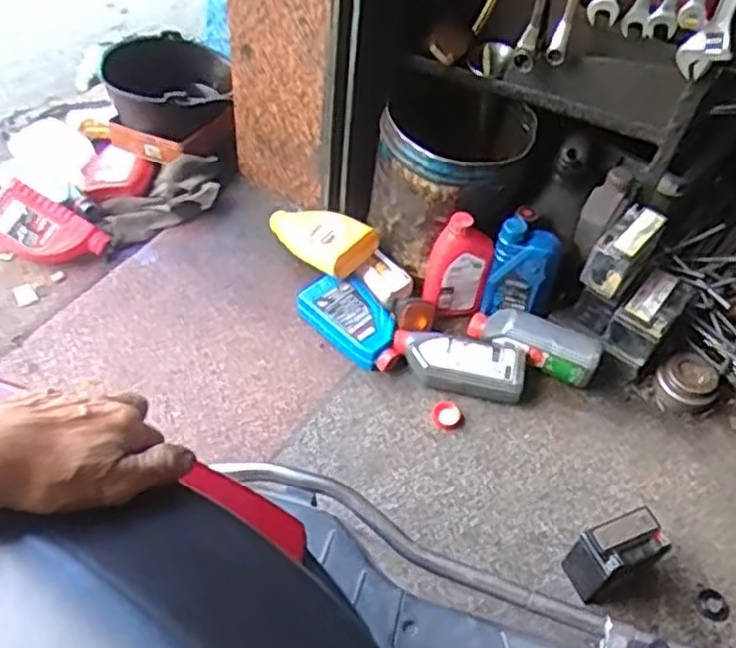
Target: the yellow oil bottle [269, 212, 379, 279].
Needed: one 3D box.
[{"bbox_3d":[-0.087,-0.174,1.499,0.228,0.066,0.126,33,92,29],"label":"yellow oil bottle"}]

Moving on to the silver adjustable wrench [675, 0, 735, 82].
[{"bbox_3d":[0.514,-0.464,1.019,0.069,0.294,0.015,18,44,0],"label":"silver adjustable wrench"}]

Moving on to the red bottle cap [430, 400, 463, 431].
[{"bbox_3d":[0.139,0.162,1.315,0.053,0.016,0.053,3,53,-3],"label":"red bottle cap"}]

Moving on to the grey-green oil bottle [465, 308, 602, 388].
[{"bbox_3d":[0.301,0.036,1.372,0.238,0.099,0.077,21,54,10],"label":"grey-green oil bottle"}]

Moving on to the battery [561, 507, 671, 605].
[{"bbox_3d":[0.368,0.348,1.115,0.121,0.128,0.079,-19,57,-18],"label":"battery"}]

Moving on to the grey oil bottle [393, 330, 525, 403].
[{"bbox_3d":[0.163,0.070,1.348,0.236,0.093,0.097,12,53,4],"label":"grey oil bottle"}]

